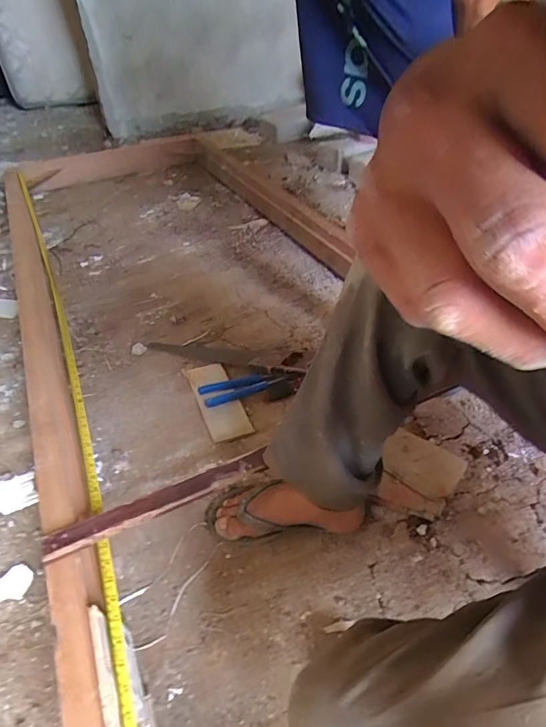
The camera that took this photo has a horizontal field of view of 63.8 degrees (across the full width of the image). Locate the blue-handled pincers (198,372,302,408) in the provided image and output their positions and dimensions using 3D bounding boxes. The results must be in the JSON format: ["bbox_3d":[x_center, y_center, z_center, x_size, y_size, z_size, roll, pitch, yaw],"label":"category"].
[{"bbox_3d":[-0.049,0.044,0.944,0.212,0.014,0.053,-14,44,-14],"label":"blue-handled pincers"}]

